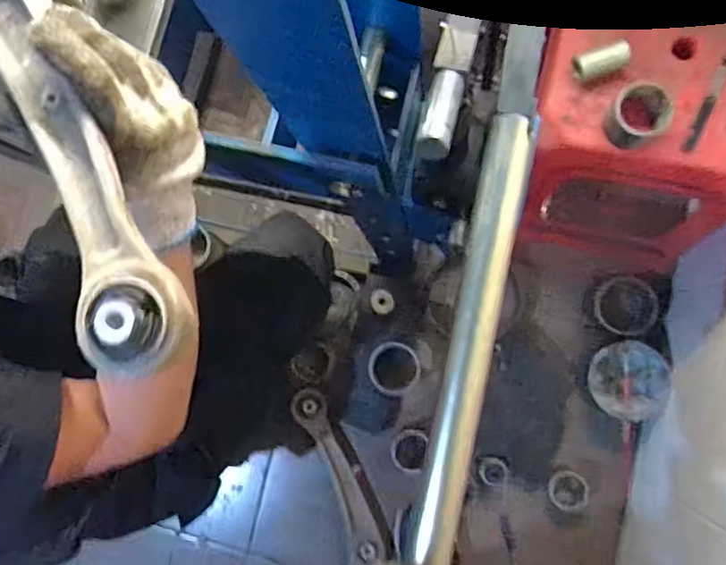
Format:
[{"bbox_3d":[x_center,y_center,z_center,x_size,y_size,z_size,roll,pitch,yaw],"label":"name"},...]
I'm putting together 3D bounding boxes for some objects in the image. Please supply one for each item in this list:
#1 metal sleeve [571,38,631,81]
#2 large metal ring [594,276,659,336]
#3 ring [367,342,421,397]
[{"bbox_3d":[0.267,-0.247,0.659,0.058,0.026,0.028,-19,82,4],"label":"metal sleeve"},{"bbox_3d":[0.455,0.040,1.017,0.102,0.014,0.101,1,92,24],"label":"large metal ring"},{"bbox_3d":[0.054,0.151,1.024,0.095,0.006,0.092,-2,84,22],"label":"ring"}]

